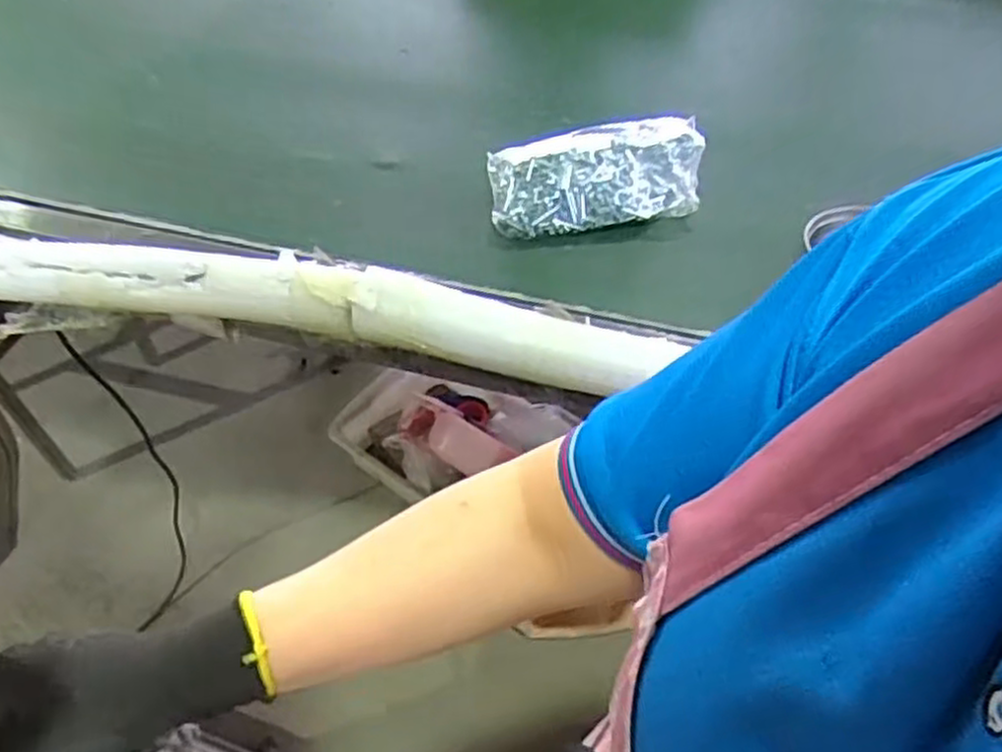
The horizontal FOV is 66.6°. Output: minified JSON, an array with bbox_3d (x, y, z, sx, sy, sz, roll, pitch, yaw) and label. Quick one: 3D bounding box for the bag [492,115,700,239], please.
[{"bbox_3d":[0.121,-0.259,0.968,0.270,0.070,0.152,-6,49,-4],"label":"bag"}]

